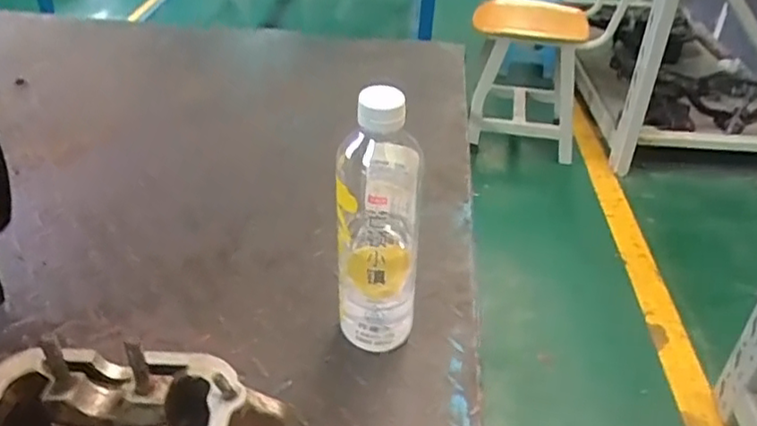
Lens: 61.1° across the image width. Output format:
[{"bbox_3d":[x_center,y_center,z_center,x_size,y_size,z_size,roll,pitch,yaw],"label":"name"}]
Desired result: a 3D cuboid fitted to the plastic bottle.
[{"bbox_3d":[0.000,0.011,0.481,0.059,0.224,0.064,3,34,2],"label":"plastic bottle"}]

